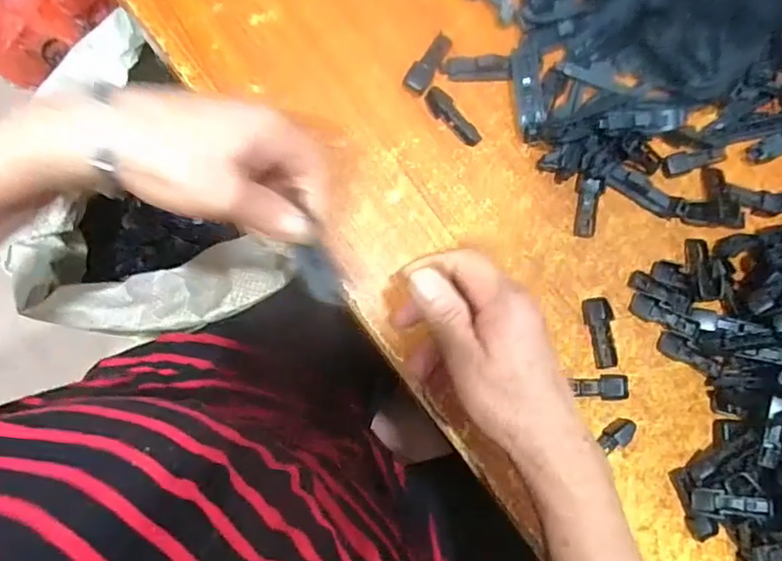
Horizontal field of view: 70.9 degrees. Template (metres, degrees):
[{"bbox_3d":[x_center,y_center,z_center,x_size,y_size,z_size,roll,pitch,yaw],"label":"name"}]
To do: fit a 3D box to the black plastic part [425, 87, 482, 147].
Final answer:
[{"bbox_3d":[0.046,-0.119,0.397,0.051,0.017,0.015,43,78,-2],"label":"black plastic part"}]

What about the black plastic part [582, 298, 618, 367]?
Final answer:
[{"bbox_3d":[0.152,0.037,0.397,0.018,0.008,0.050,-9,84,-10],"label":"black plastic part"}]

